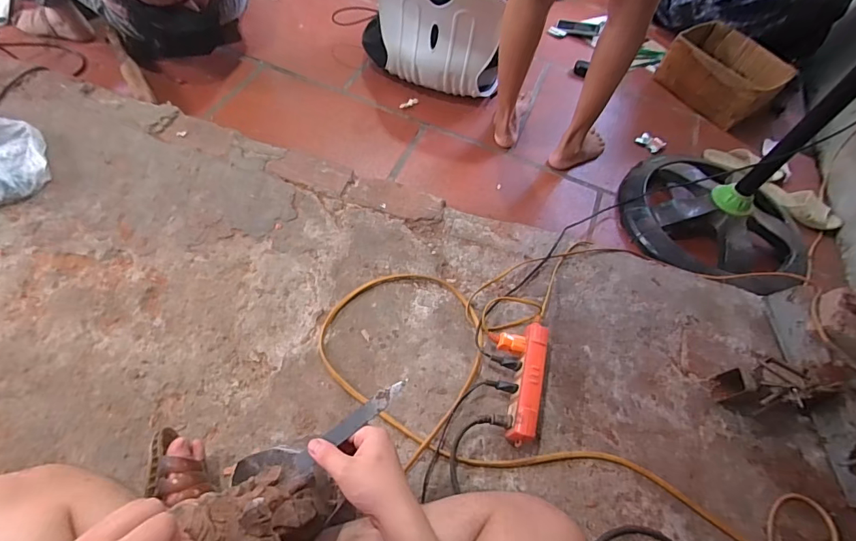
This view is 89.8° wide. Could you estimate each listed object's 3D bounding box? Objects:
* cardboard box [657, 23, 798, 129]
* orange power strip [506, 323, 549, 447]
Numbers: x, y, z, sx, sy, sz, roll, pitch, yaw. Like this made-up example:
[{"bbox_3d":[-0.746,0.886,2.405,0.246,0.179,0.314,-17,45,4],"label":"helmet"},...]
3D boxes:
[{"bbox_3d":[0.884,-0.590,1.306,0.183,0.172,0.332,-29,67,-25],"label":"cardboard box"},{"bbox_3d":[0.167,0.189,0.728,0.042,0.063,0.203,17,56,1],"label":"orange power strip"}]

